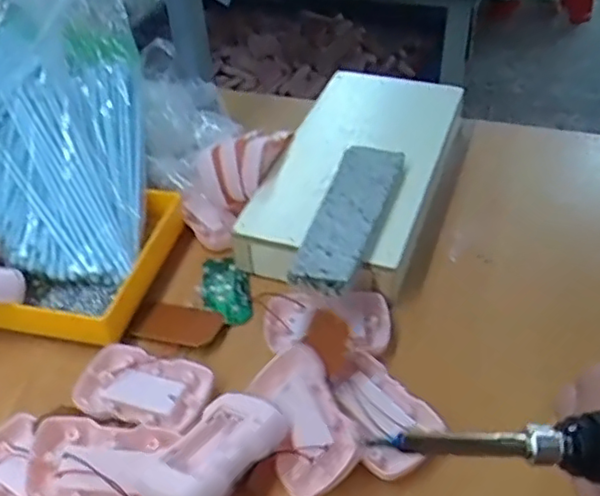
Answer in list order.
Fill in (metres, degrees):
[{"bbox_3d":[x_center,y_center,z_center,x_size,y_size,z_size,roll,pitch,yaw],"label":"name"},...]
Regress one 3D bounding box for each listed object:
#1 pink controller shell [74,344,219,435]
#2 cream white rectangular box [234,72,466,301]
[{"bbox_3d":[-0.108,0.097,0.438,0.086,0.012,0.055,13,45,17],"label":"pink controller shell"},{"bbox_3d":[0.054,-0.068,0.569,0.149,0.044,0.287,15,46,19],"label":"cream white rectangular box"}]

